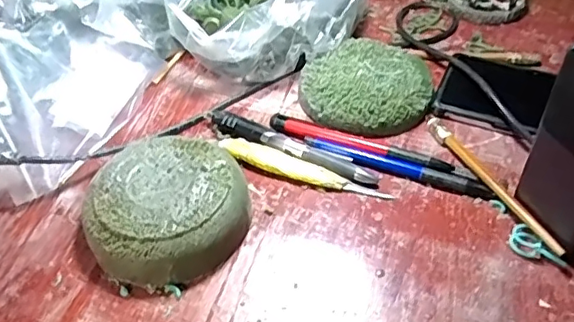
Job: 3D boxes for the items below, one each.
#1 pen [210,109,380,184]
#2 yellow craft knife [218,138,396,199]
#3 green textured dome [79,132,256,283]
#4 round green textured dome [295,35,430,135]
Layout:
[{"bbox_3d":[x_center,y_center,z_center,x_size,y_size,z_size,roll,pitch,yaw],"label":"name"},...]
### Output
[{"bbox_3d":[0.002,-0.011,0.426,0.138,0.012,0.015,21,50,21],"label":"pen"},{"bbox_3d":[0.009,0.007,0.411,0.130,0.008,0.017,18,49,18],"label":"yellow craft knife"},{"bbox_3d":[-0.077,0.031,0.374,0.100,0.036,0.097,2,46,4],"label":"green textured dome"},{"bbox_3d":[0.066,-0.061,0.463,0.097,0.022,0.100,-1,46,1],"label":"round green textured dome"}]

